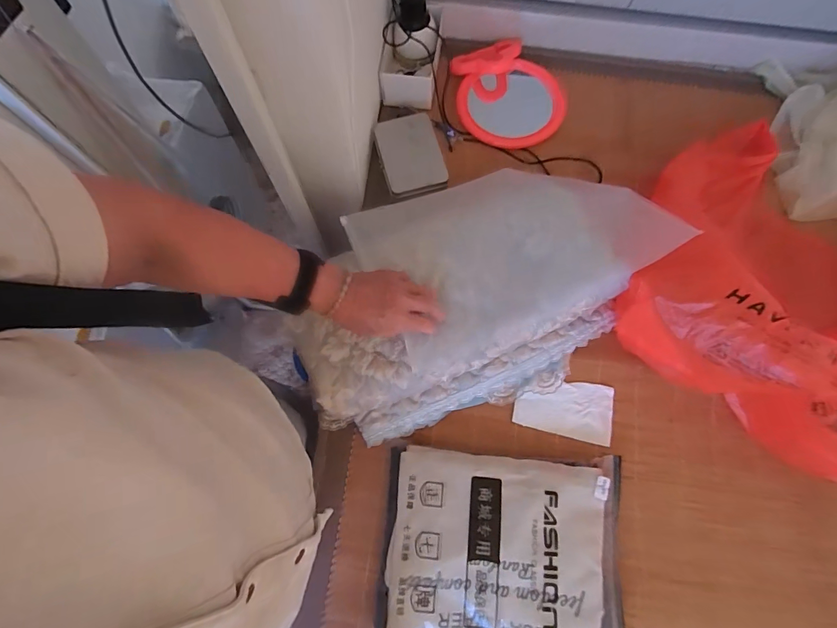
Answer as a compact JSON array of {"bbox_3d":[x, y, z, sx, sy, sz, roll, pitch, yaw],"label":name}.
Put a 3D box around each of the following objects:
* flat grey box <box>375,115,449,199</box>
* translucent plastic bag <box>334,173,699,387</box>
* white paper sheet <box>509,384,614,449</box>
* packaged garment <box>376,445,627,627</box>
[{"bbox_3d":[-0.014,-0.267,0.691,0.100,0.026,0.142,-15,77,-4],"label":"flat grey box"},{"bbox_3d":[0.118,-0.099,0.583,0.413,0.091,0.276,-23,78,-6],"label":"translucent plastic bag"},{"bbox_3d":[0.226,0.144,0.633,0.149,0.004,0.086,12,77,2],"label":"white paper sheet"},{"bbox_3d":[0.123,0.327,0.563,0.337,0.051,0.250,4,77,0],"label":"packaged garment"}]

